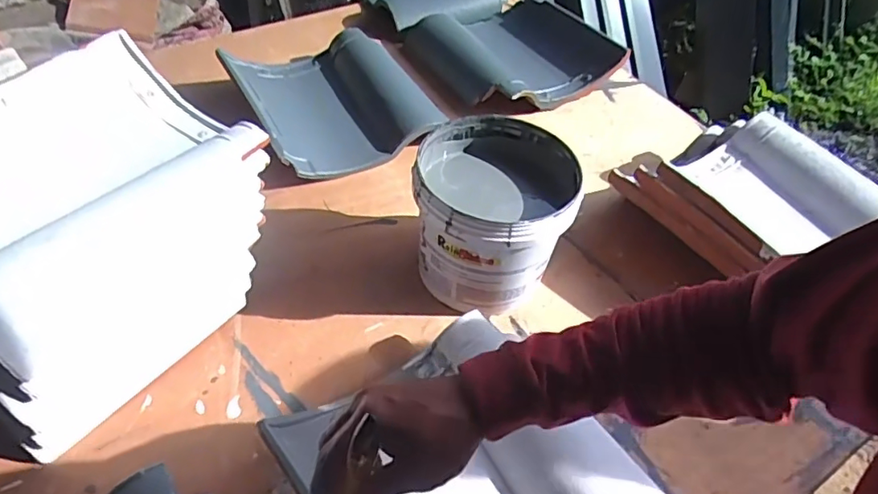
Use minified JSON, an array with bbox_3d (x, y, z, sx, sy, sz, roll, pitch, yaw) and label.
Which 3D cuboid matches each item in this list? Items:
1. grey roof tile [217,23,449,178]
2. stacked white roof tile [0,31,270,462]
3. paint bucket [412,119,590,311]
[{"bbox_3d":[-0.180,-0.256,0.979,0.334,0.095,0.347,-10,43,-18],"label":"grey roof tile"},{"bbox_3d":[-0.388,-0.021,0.648,0.301,0.248,0.313,31,46,26],"label":"stacked white roof tile"},{"bbox_3d":[0.063,-0.033,0.713,0.170,0.178,0.187,3,41,-3],"label":"paint bucket"}]

